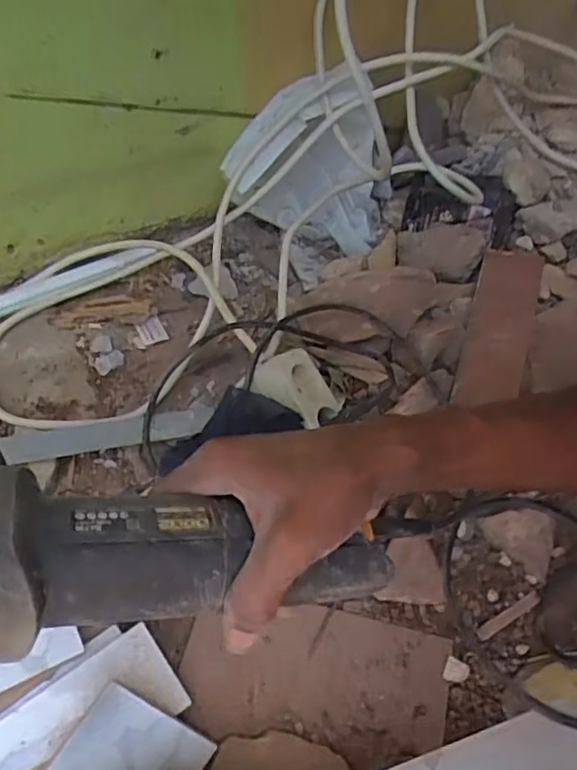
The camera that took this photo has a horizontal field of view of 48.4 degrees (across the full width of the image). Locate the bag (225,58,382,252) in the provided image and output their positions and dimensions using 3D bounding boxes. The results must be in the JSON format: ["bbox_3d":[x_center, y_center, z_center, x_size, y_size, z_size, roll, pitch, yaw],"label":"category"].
[{"bbox_3d":[0.020,-0.234,0.695,0.170,0.177,0.082,5,53,1],"label":"bag"}]

